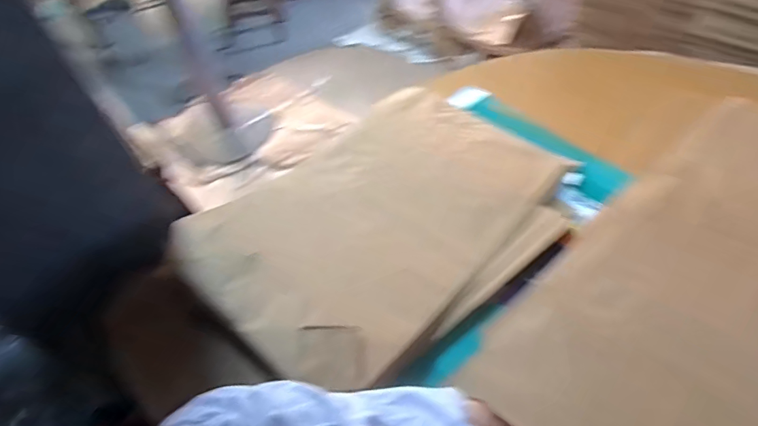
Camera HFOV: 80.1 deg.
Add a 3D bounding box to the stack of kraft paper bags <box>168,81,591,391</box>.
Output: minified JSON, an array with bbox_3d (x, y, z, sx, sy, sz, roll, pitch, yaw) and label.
[{"bbox_3d":[0.026,-0.013,0.723,0.413,0.069,0.599,35,57,23],"label":"stack of kraft paper bags"}]

